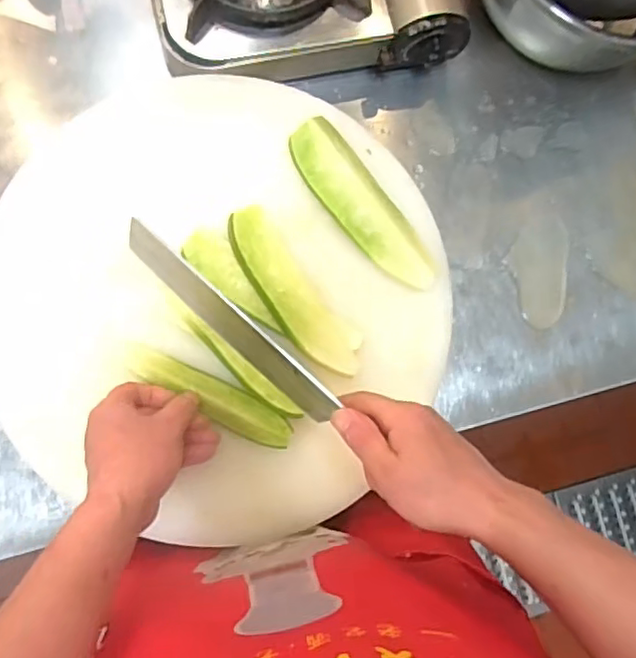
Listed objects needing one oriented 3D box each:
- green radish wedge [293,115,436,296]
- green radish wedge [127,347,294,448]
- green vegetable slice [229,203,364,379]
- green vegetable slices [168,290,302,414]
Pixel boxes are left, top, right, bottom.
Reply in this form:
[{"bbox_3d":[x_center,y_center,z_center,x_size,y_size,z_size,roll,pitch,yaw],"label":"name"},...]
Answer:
[{"bbox_3d":[0.043,-0.110,0.558,0.046,0.034,0.174,-39,89,-10],"label":"green radish wedge"},{"bbox_3d":[-0.092,0.057,0.539,0.152,0.018,0.033,28,81,1],"label":"green radish wedge"},{"bbox_3d":[-0.023,-0.032,0.556,0.051,0.016,0.170,-38,89,-10],"label":"green vegetable slice"},{"bbox_3d":[-0.075,0.027,0.541,0.149,0.018,0.017,43,80,0],"label":"green vegetable slices"}]

